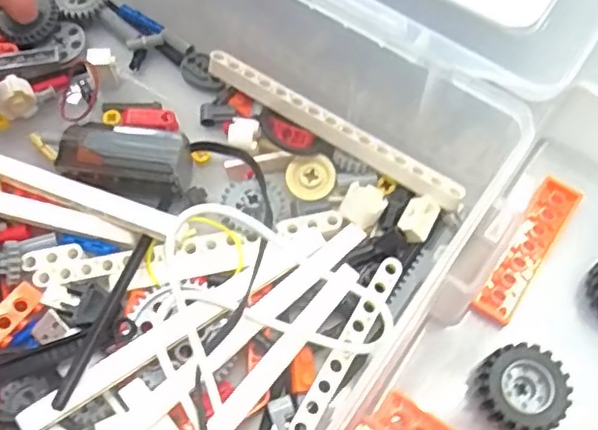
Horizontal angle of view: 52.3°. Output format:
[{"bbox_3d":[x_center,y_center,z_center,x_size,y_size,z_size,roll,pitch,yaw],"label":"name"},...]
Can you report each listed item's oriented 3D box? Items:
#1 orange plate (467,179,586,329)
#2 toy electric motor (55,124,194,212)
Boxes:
[{"bbox_3d":[0.089,0.013,0.236,0.015,0.005,0.063,33,71,14],"label":"orange plate"},{"bbox_3d":[-0.067,-0.019,0.237,0.051,0.020,0.025,11,67,6],"label":"toy electric motor"}]

